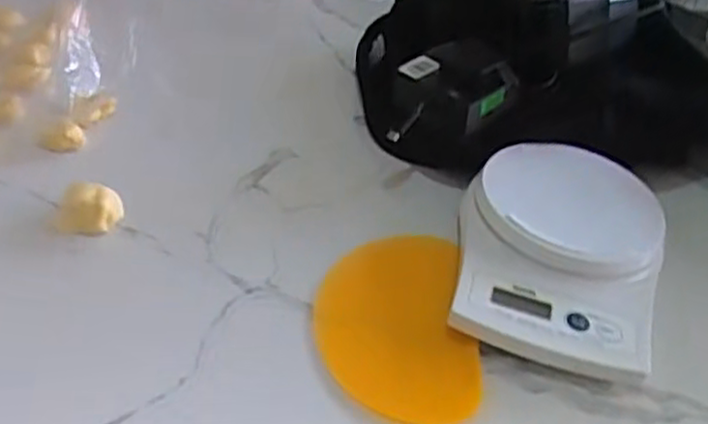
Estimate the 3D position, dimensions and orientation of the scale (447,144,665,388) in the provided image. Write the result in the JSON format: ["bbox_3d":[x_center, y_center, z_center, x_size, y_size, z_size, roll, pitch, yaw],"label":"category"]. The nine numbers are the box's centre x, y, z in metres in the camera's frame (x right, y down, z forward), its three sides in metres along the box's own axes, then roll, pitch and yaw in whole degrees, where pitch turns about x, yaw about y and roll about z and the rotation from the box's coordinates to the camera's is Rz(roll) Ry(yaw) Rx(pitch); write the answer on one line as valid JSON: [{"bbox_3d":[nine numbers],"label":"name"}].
[{"bbox_3d":[0.136,0.026,0.499,0.130,0.044,0.180,16,41,11],"label":"scale"}]

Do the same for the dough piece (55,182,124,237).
[{"bbox_3d":[-0.180,-0.002,0.498,0.040,0.026,0.030,12,40,6],"label":"dough piece"}]

